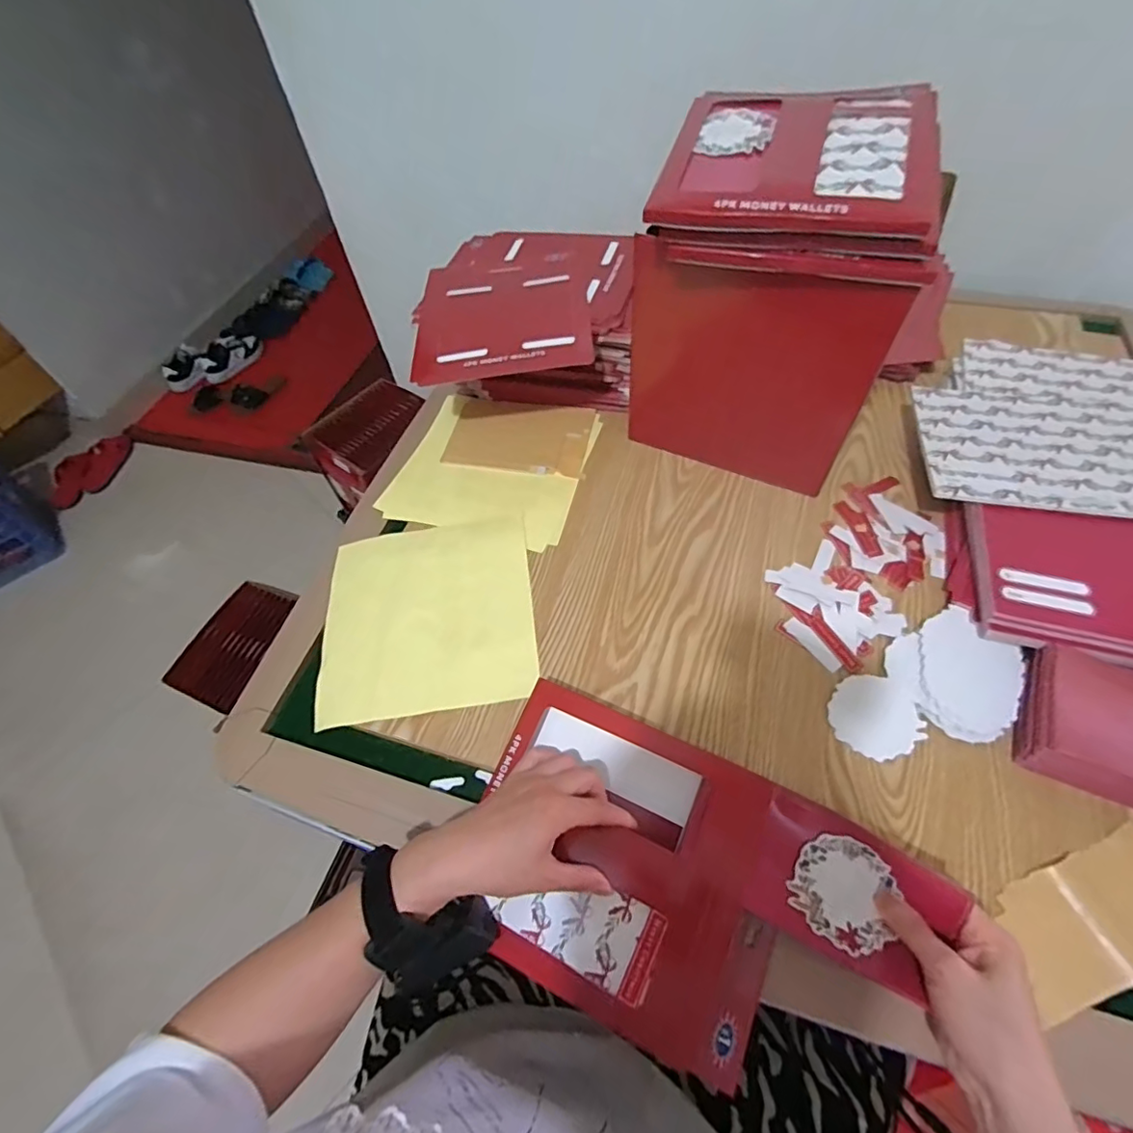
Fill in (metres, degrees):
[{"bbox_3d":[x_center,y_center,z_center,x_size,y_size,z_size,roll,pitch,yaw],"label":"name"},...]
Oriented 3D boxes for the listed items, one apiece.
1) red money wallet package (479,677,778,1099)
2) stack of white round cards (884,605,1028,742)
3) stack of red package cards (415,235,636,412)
[{"bbox_3d":[0.040,0.210,0.395,0.219,0.026,0.185,19,63,20],"label":"red money wallet package"},{"bbox_3d":[0.340,0.092,0.467,0.105,0.019,0.097,-34,61,-17],"label":"stack of white round cards"},{"bbox_3d":[-0.046,-0.305,0.705,0.263,0.125,0.295,-5,57,1],"label":"stack of red package cards"}]

